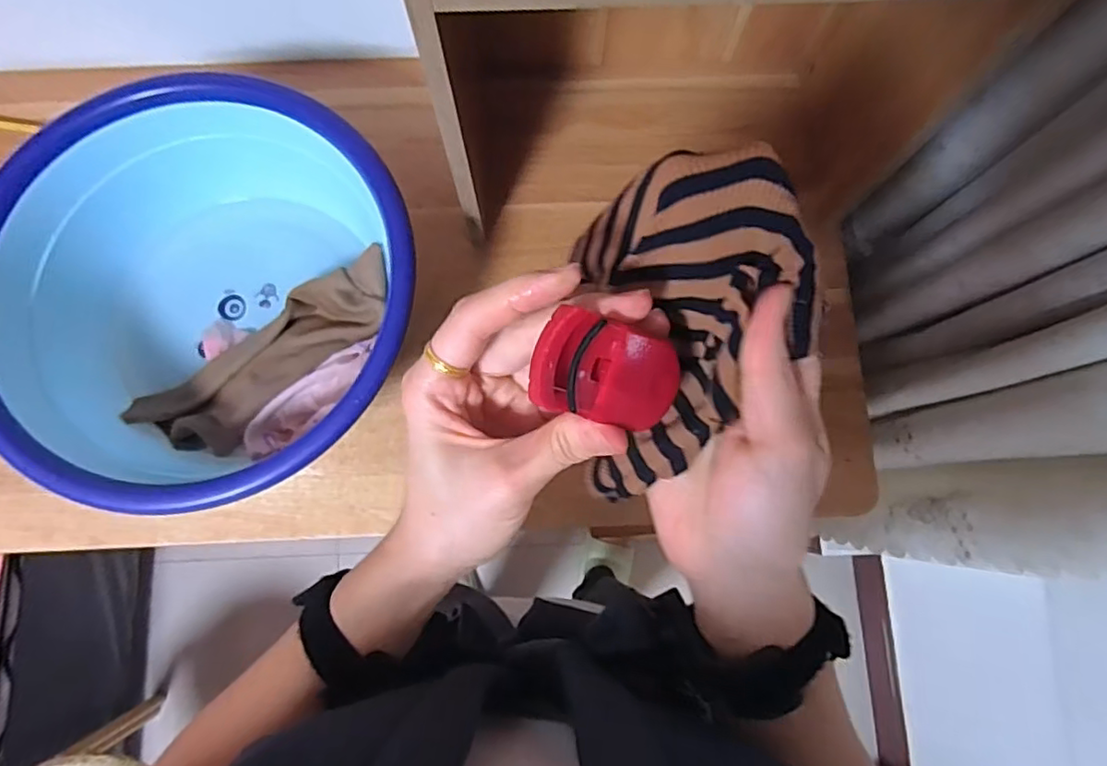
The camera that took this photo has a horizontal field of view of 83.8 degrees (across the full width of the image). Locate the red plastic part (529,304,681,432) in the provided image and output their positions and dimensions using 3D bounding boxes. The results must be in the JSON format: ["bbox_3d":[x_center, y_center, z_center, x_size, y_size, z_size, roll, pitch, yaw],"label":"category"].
[{"bbox_3d":[0.018,-0.005,0.231,0.054,0.028,0.033,17,95,-22],"label":"red plastic part"}]

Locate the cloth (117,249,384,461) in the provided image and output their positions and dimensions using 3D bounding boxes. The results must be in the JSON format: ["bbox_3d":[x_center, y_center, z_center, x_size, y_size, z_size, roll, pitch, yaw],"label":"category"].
[{"bbox_3d":[-0.281,-0.023,0.621,0.291,0.052,0.103,-35,81,-7],"label":"cloth"}]

